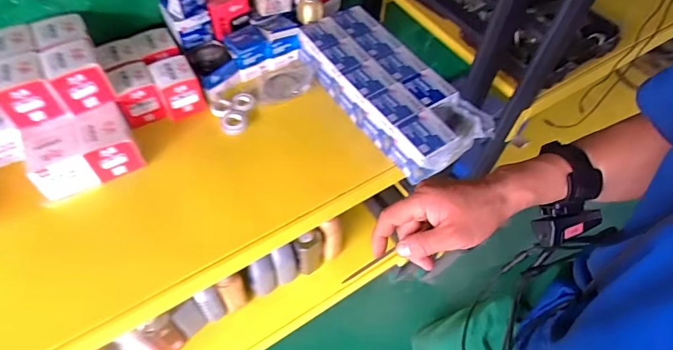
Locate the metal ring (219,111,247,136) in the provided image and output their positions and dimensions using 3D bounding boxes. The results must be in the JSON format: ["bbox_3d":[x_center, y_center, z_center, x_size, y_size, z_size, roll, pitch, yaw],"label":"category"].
[{"bbox_3d":[-0.205,-0.106,0.862,0.051,0.015,0.058,-14,57,-14],"label":"metal ring"}]

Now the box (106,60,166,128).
[{"bbox_3d":[-0.386,-0.157,0.847,0.075,0.080,0.092,-21,58,-18],"label":"box"}]

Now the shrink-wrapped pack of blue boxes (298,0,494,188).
[{"bbox_3d":[0.096,-0.172,0.882,0.185,0.091,0.407,-30,61,-23],"label":"shrink-wrapped pack of blue boxes"}]

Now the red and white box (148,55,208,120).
[{"bbox_3d":[-0.309,-0.172,0.859,0.085,0.101,0.066,-21,58,-18],"label":"red and white box"}]

